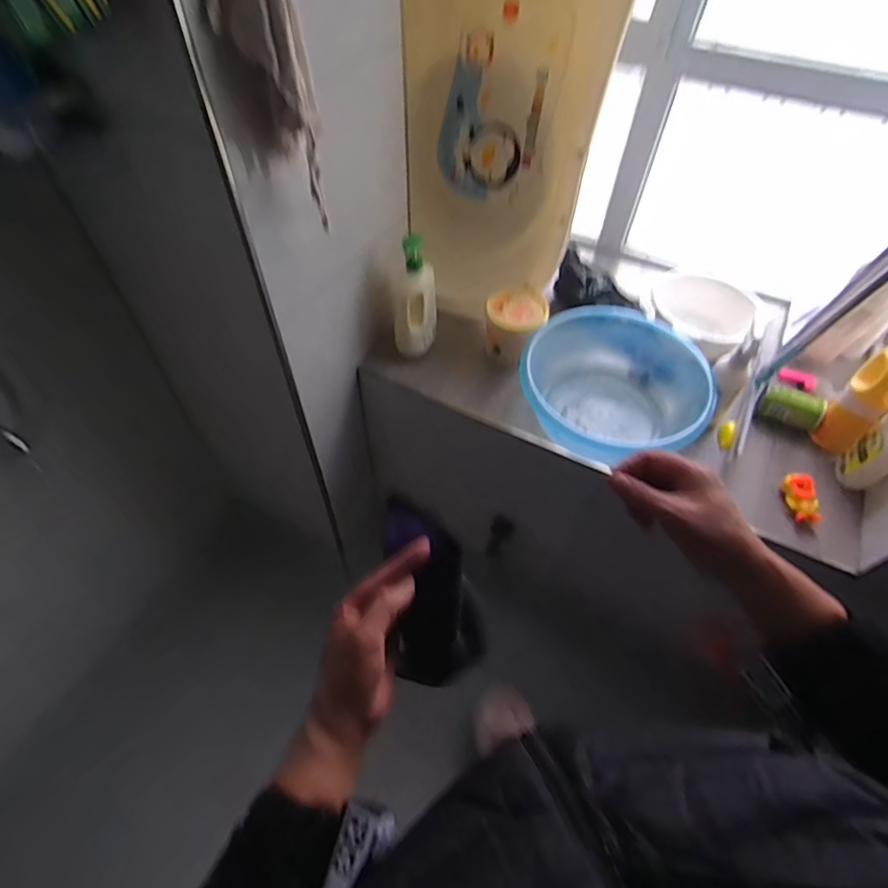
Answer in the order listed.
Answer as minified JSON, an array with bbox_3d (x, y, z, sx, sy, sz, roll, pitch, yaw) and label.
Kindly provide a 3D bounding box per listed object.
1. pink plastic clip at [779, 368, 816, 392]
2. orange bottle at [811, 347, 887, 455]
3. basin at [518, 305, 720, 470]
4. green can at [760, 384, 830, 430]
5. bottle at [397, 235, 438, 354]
[{"bbox_3d":[0.794,-0.146,1.152,0.018,0.046,0.077,-35,62,-24],"label":"pink plastic clip"},{"bbox_3d":[0.804,-0.100,0.952,0.066,0.261,0.084,-24,58,-19],"label":"orange bottle"},{"bbox_3d":[0.334,-0.115,1.065,0.360,0.149,0.343,1,54,-2],"label":"basin"},{"bbox_3d":[0.717,-0.080,1.057,0.115,0.056,0.062,22,56,13],"label":"green can"},{"bbox_3d":[-0.058,-0.311,1.075,0.088,0.273,0.089,-1,54,-3],"label":"bottle"}]

